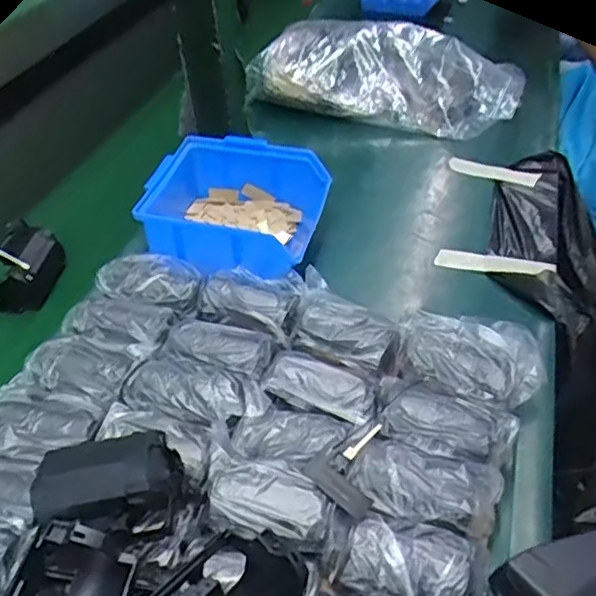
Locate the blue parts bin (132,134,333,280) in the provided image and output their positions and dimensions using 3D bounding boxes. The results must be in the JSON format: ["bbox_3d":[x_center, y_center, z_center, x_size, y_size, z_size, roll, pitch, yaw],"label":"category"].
[{"bbox_3d":[-0.054,-0.072,0.524,0.134,0.063,0.126,11,45,14],"label":"blue parts bin"}]

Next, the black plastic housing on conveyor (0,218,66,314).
[{"bbox_3d":[-0.223,-0.026,0.515,0.047,0.050,0.070,3,44,7],"label":"black plastic housing on conveyor"}]

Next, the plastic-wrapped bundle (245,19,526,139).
[{"bbox_3d":[0.099,-0.246,0.688,0.296,0.086,0.124,20,50,23],"label":"plastic-wrapped bundle"}]

